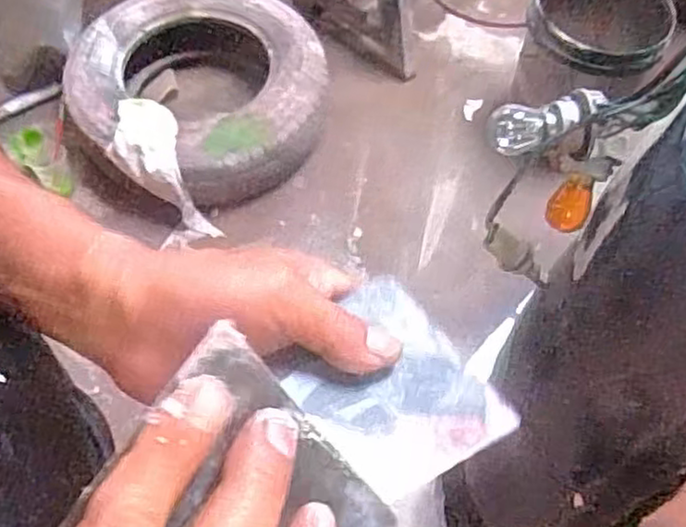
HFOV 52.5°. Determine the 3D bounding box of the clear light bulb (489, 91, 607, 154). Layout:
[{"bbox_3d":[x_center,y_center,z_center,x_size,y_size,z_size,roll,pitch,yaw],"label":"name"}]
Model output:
[{"bbox_3d":[0.102,-0.073,0.354,0.057,0.019,0.019,-16,57,19],"label":"clear light bulb"}]

